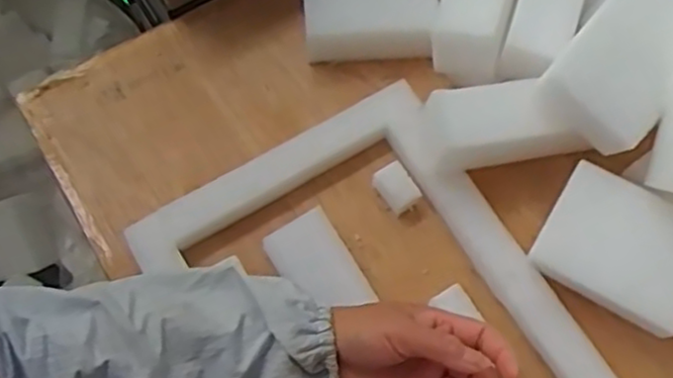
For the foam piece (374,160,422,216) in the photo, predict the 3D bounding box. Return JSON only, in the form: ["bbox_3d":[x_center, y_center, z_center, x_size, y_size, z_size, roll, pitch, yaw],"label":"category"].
[{"bbox_3d":[0.048,-0.001,0.564,0.024,0.025,0.034,-33,74,-13],"label":"foam piece"}]

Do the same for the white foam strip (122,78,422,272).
[{"bbox_3d":[-0.047,-0.014,0.566,0.255,0.030,0.031,-29,73,-12],"label":"white foam strip"}]

